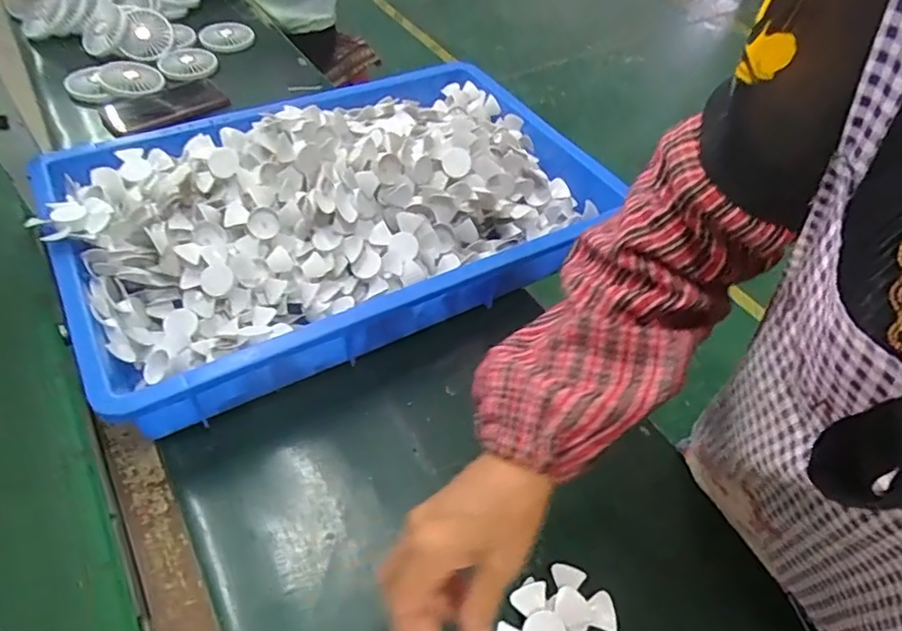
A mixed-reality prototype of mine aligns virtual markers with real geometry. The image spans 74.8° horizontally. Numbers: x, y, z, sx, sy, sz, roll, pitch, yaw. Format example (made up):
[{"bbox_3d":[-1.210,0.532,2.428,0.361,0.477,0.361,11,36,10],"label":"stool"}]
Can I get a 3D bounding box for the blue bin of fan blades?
[{"bbox_3d":[-0.118,-0.119,0.669,0.565,0.150,0.367,-23,54,-20],"label":"blue bin of fan blades"}]

